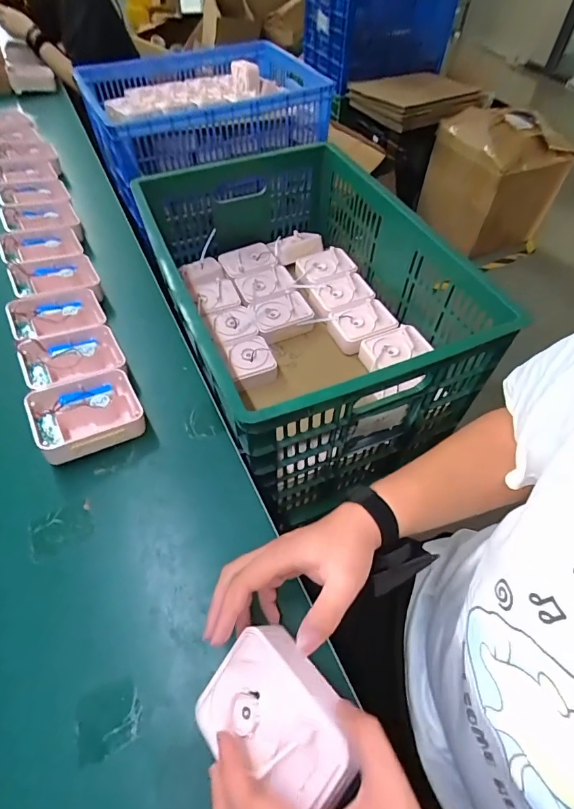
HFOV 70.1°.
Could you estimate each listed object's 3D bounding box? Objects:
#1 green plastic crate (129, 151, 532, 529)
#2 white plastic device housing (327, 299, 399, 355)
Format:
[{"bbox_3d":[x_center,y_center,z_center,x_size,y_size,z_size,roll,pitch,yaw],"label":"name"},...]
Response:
[{"bbox_3d":[0.012,-0.206,0.880,0.467,0.365,0.718,-18,57,-13],"label":"green plastic crate"},{"bbox_3d":[0.161,-0.167,0.869,0.127,0.048,0.095,-22,58,-16],"label":"white plastic device housing"}]

